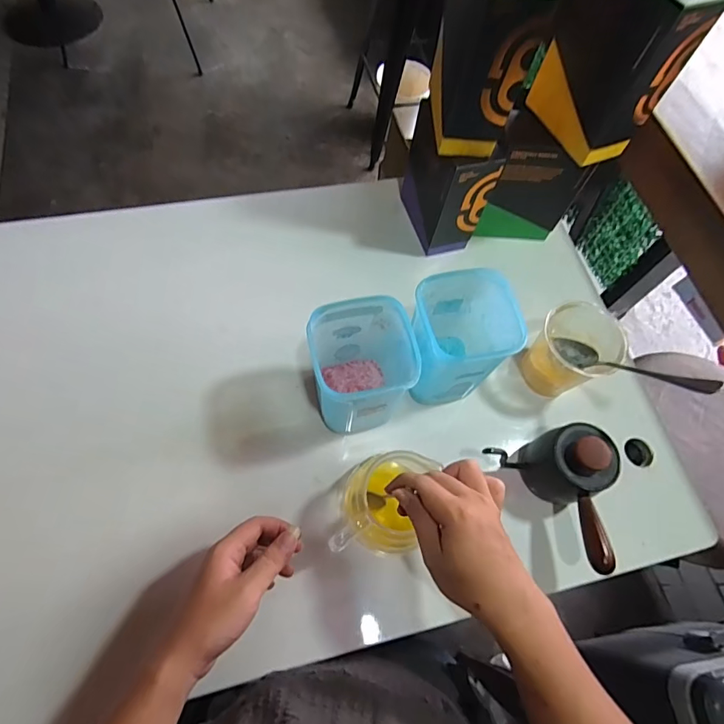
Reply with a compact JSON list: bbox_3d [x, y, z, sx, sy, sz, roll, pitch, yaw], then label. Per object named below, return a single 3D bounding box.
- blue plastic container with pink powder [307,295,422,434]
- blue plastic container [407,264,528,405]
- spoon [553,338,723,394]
[{"bbox_3d":[-0.002,0.011,0.489,0.099,0.145,0.099,-9,69,-4],"label":"blue plastic container with pink powder"},{"bbox_3d":[0.103,-0.022,0.510,0.095,0.143,0.107,0,68,-1],"label":"blue plastic container"},{"bbox_3d":[0.276,-0.001,0.476,0.030,0.193,0.032,-20,103,-9],"label":"spoon"}]

